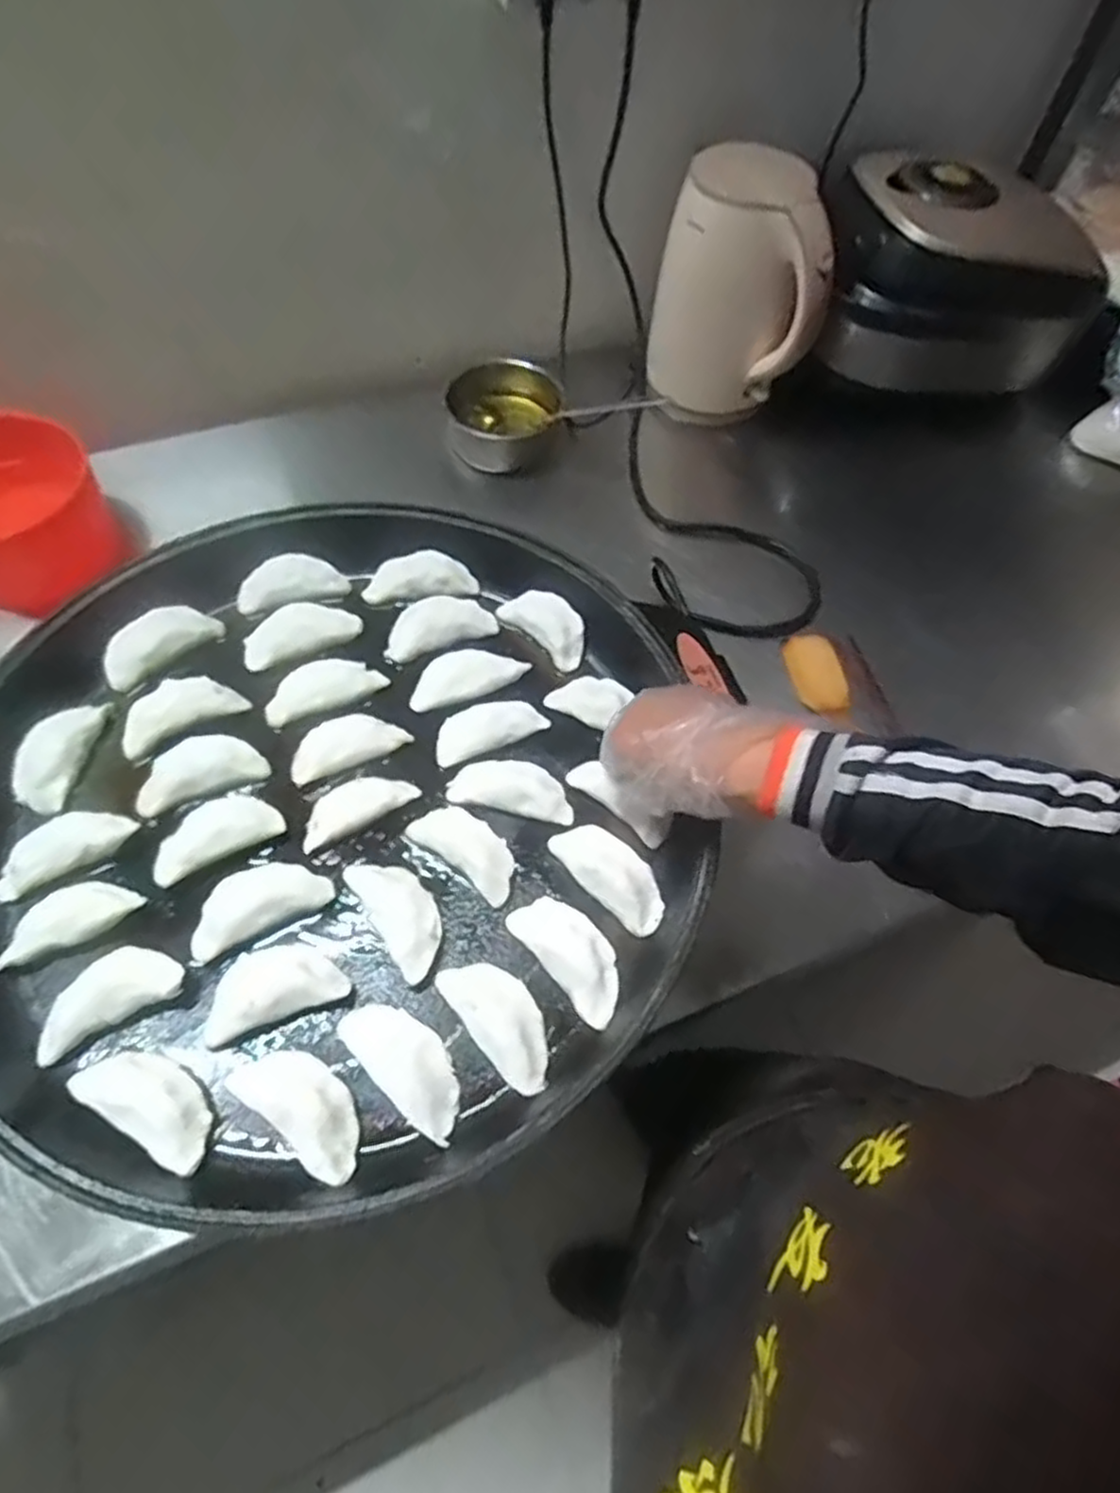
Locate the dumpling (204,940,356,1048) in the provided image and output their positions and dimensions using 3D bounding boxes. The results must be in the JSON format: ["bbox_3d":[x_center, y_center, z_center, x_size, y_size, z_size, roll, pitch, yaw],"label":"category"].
[{"bbox_3d":[-0.190,0.157,0.491,0.087,0.022,0.049,-19,61,-16],"label":"dumpling"}]

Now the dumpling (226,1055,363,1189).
[{"bbox_3d":[-0.156,0.220,0.455,0.095,0.023,0.044,34,61,16],"label":"dumpling"}]

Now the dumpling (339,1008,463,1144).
[{"bbox_3d":[-0.097,0.200,0.472,0.098,0.019,0.043,41,63,20],"label":"dumpling"}]

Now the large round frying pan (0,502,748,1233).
[{"bbox_3d":[-0.168,0.032,0.552,0.532,0.076,0.517,2,58,-3],"label":"large round frying pan"}]

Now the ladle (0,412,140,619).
[{"bbox_3d":[-0.572,-0.235,0.700,0.232,0.135,0.152,16,58,6],"label":"ladle"}]

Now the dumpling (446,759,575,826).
[{"bbox_3d":[-0.037,0.032,0.579,0.099,0.019,0.039,14,58,4],"label":"dumpling"}]

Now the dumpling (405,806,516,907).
[{"bbox_3d":[-0.069,0.074,0.551,0.090,0.025,0.038,35,61,16],"label":"dumpling"}]

